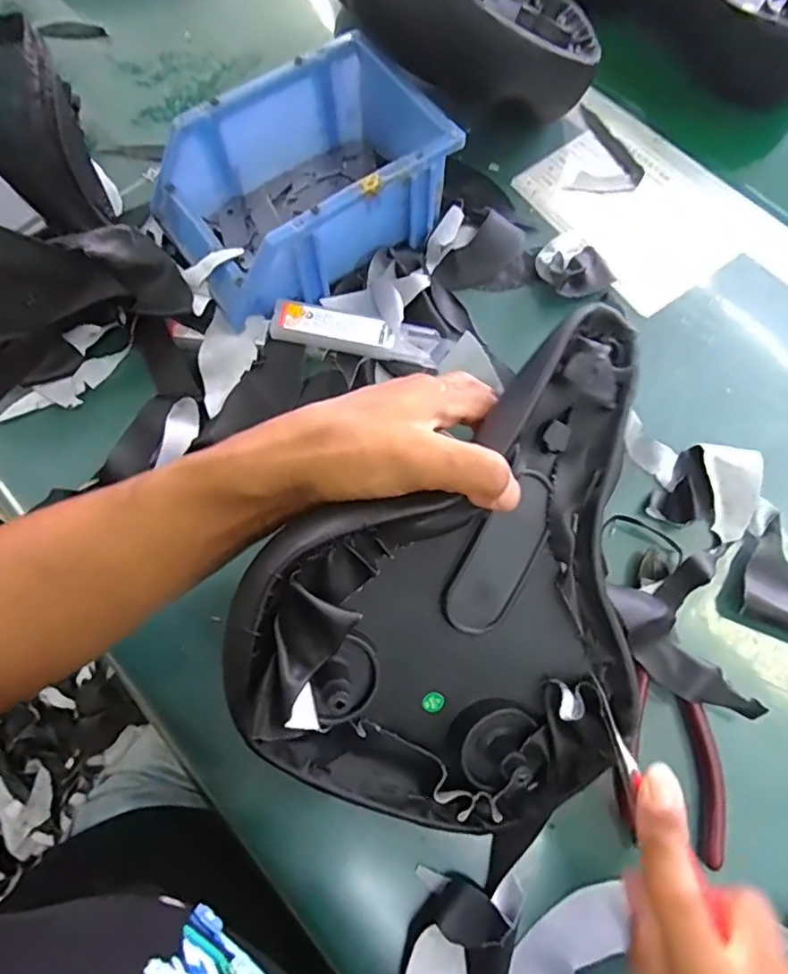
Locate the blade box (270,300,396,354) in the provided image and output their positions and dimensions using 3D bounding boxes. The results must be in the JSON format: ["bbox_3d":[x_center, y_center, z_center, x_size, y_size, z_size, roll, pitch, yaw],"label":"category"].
[{"bbox_3d":[-0.040,-0.105,0.383,0.079,0.014,0.024,8,71,2],"label":"blade box"}]

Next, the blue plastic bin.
[{"bbox_3d":[-0.060,-0.199,0.389,0.176,0.074,0.120,-32,74,-11],"label":"blue plastic bin"}]

